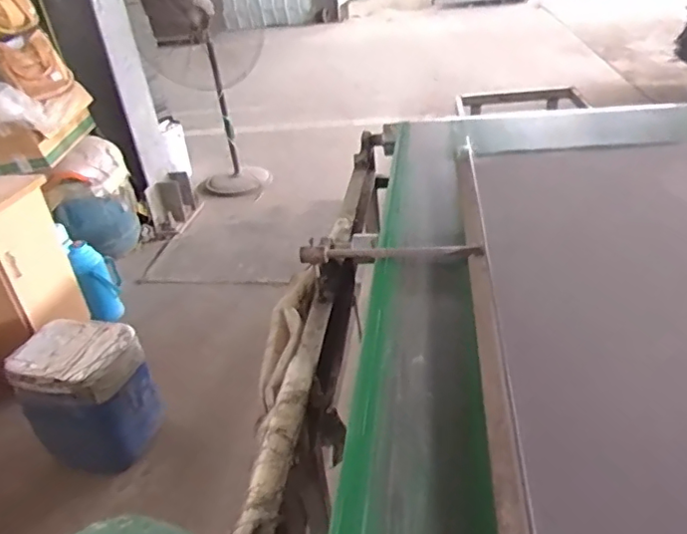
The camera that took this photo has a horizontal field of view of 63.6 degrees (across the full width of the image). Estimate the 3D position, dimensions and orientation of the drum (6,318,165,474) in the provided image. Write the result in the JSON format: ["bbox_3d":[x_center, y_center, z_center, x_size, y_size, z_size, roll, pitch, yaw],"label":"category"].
[{"bbox_3d":[-0.750,0.384,1.631,0.279,0.431,0.270,7,34,21],"label":"drum"}]

